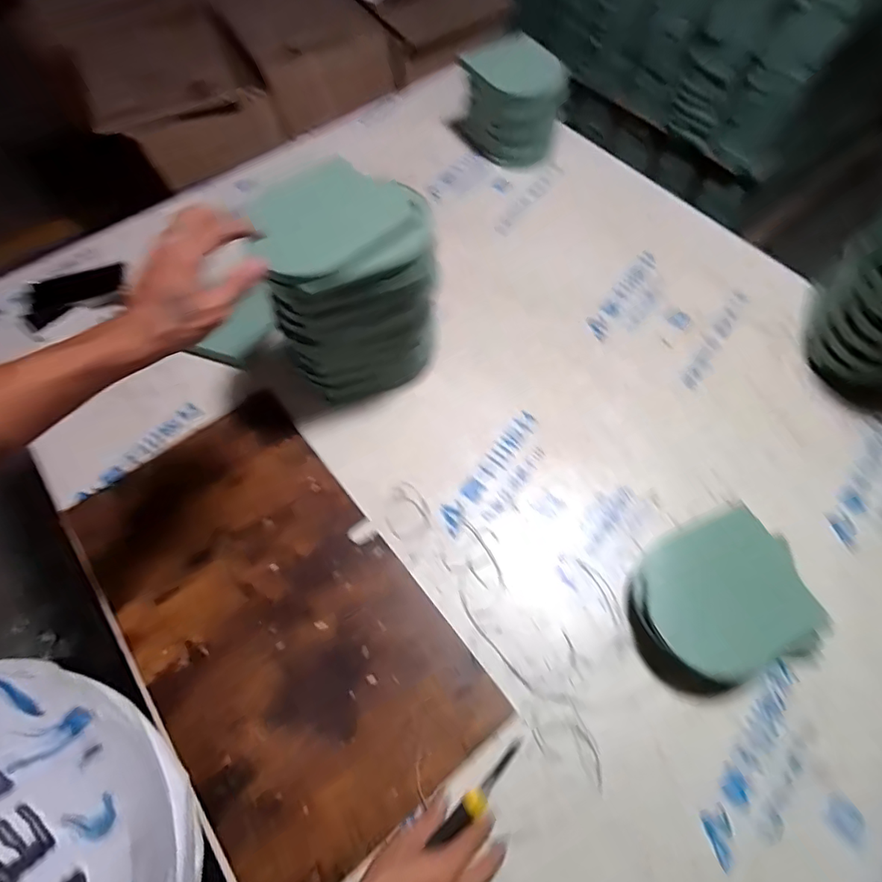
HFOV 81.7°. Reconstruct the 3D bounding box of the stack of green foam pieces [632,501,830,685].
[{"bbox_3d":[0.322,0.184,0.600,0.178,0.062,0.169,-19,63,-8],"label":"stack of green foam pieces"}]

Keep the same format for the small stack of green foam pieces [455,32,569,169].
[{"bbox_3d":[0.128,-0.644,0.976,0.133,0.153,0.176,-31,65,-13],"label":"small stack of green foam pieces"}]

